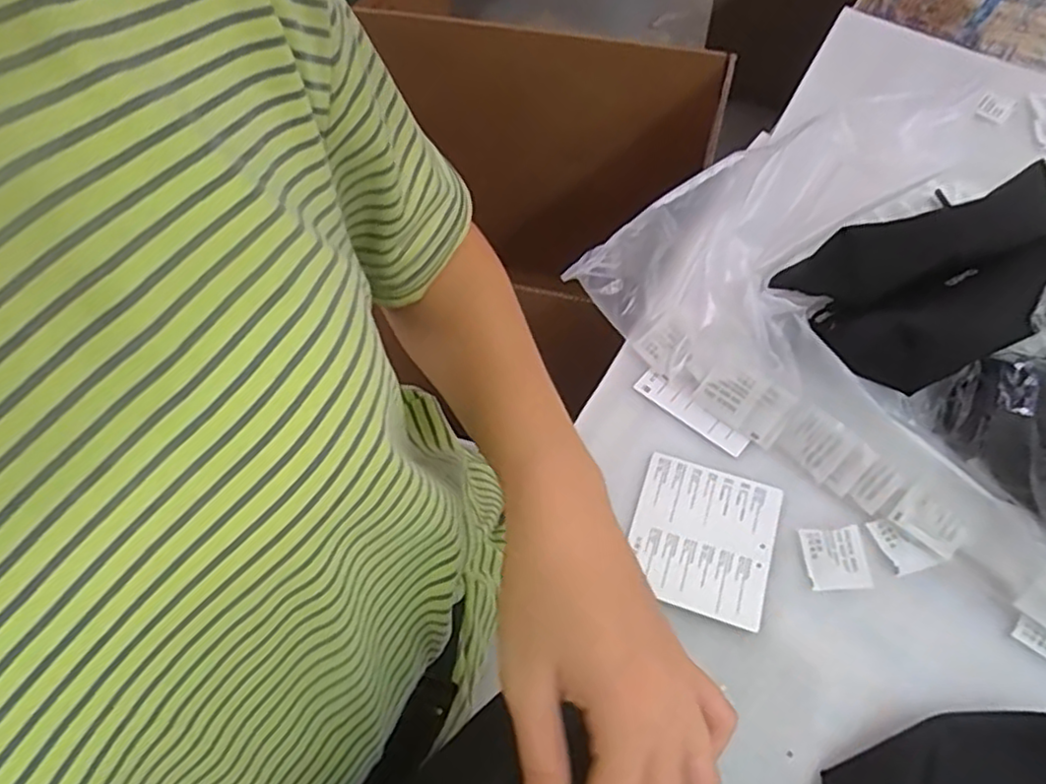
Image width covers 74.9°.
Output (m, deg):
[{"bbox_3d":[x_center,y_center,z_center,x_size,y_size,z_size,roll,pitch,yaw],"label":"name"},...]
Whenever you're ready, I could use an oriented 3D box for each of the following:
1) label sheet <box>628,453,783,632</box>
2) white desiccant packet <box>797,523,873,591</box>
[{"bbox_3d":[0.116,0.095,0.447,0.088,0.007,0.097,16,61,12],"label":"label sheet"},{"bbox_3d":[0.197,0.105,0.432,0.037,0.006,0.038,-4,59,0],"label":"white desiccant packet"}]

